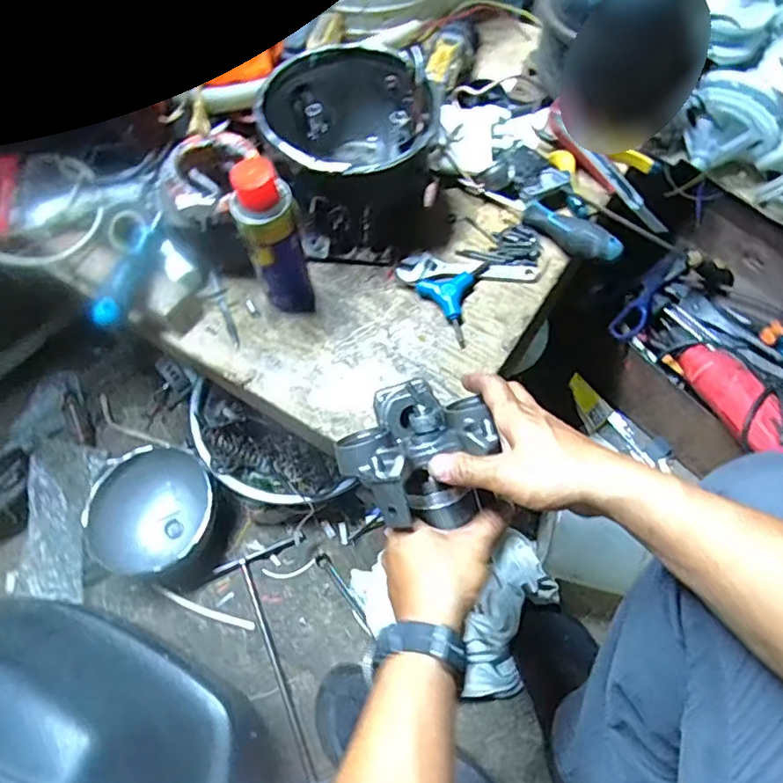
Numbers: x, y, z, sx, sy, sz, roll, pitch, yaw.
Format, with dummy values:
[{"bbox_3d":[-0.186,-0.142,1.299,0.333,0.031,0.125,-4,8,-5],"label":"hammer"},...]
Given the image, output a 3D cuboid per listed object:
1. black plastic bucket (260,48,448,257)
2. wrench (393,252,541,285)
[{"bbox_3d":[-0.035,-0.249,0.620,0.170,0.129,0.186,-1,63,2],"label":"black plastic bucket"},{"bbox_3d":[0.081,-0.130,0.622,0.148,0.013,0.037,-1,63,1],"label":"wrench"}]

